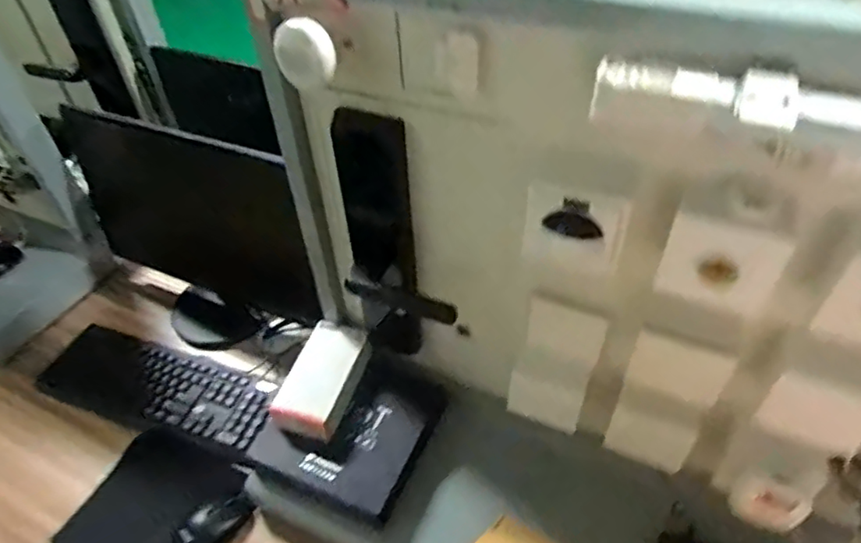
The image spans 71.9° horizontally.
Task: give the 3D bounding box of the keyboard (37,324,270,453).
[{"bbox_3d":[-0.474,0.187,1.010,0.468,0.022,0.131,7,52,23],"label":"keyboard"}]

